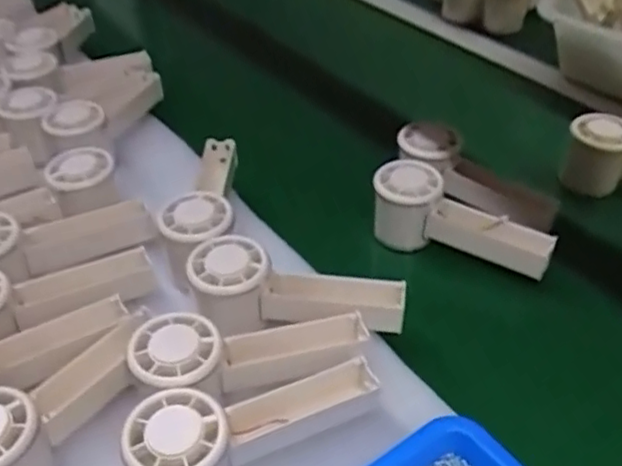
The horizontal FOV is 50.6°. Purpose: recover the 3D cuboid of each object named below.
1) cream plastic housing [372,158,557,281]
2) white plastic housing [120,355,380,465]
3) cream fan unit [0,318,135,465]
[{"bbox_3d":[0.125,-0.009,0.549,0.149,0.063,0.046,21,47,22],"label":"cream plastic housing"},{"bbox_3d":[-0.034,0.111,0.397,0.150,0.059,0.051,-26,48,-25],"label":"white plastic housing"},{"bbox_3d":[-0.163,0.110,0.405,0.058,0.061,0.129,17,45,18],"label":"cream fan unit"}]

